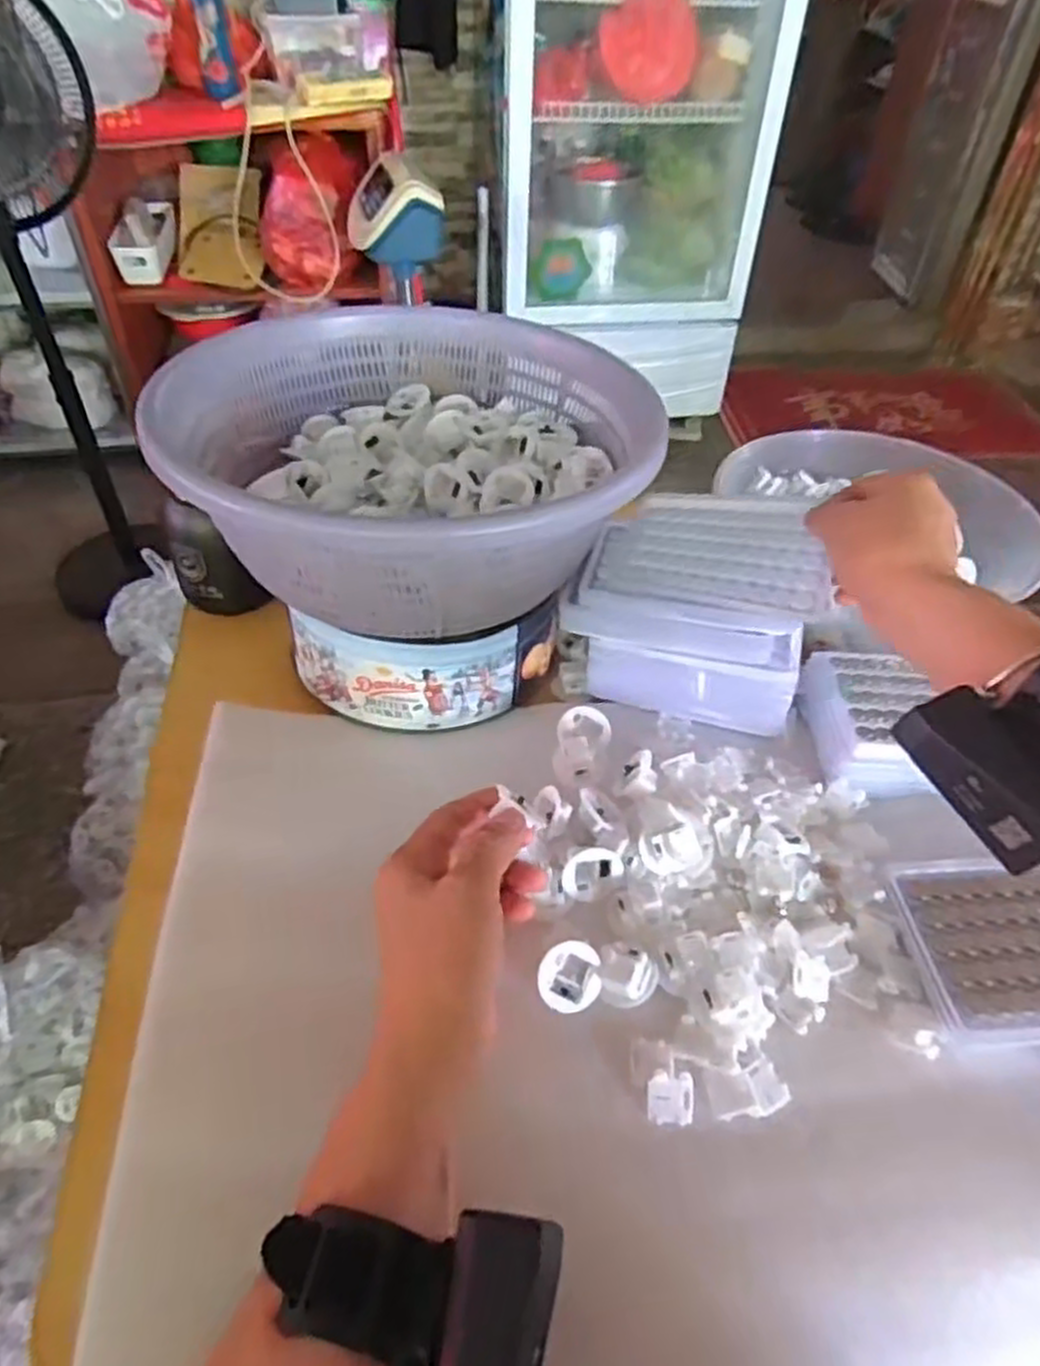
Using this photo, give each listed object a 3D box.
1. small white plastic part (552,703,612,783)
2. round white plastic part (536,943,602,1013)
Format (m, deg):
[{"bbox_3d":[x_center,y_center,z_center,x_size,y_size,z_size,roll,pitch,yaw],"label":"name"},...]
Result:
[{"bbox_3d":[0.038,0.037,0.490,0.032,0.017,0.046,7,46,4],"label":"small white plastic part"},{"bbox_3d":[0.024,0.143,0.387,0.029,0.020,0.028,1,45,-1],"label":"round white plastic part"}]

